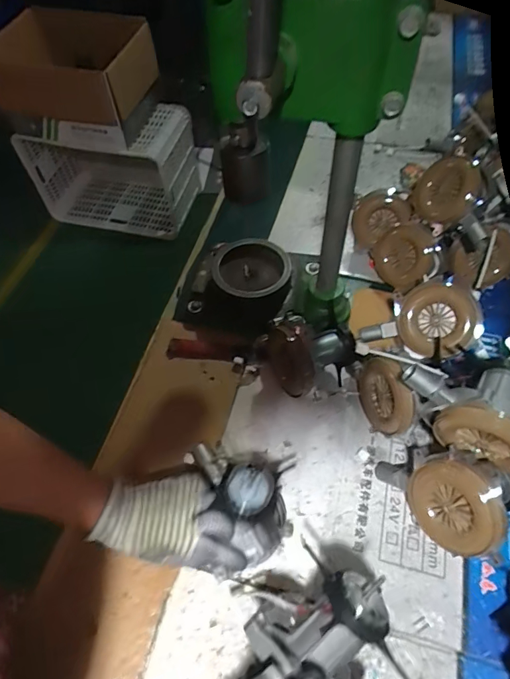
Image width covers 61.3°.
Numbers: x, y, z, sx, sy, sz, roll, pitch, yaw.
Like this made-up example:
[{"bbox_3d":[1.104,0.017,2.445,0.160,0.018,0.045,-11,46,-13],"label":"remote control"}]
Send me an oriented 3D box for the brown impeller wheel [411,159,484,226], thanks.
[{"bbox_3d":[0.282,-0.217,0.642,0.090,0.100,0.035,33,63,20],"label":"brown impeller wheel"}]

